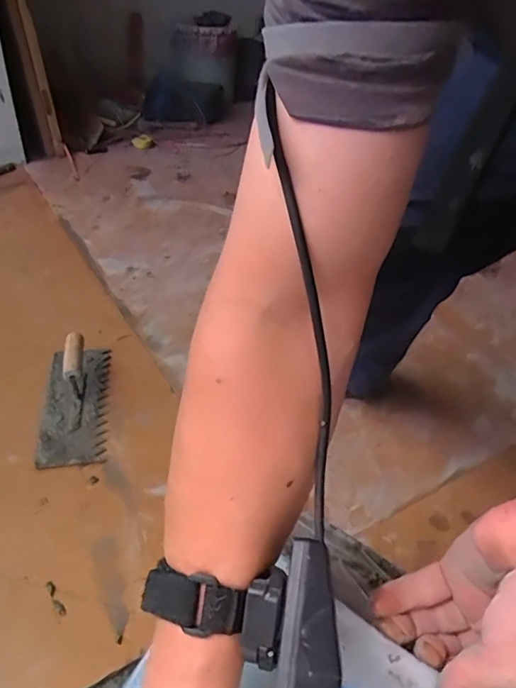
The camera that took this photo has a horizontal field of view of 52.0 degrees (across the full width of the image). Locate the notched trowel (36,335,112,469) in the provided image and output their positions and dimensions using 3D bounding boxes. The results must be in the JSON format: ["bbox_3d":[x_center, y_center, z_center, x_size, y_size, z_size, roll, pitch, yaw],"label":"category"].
[{"bbox_3d":[-0.314,0.069,0.899,0.105,0.097,0.276,-4,38,-10],"label":"notched trowel"}]

